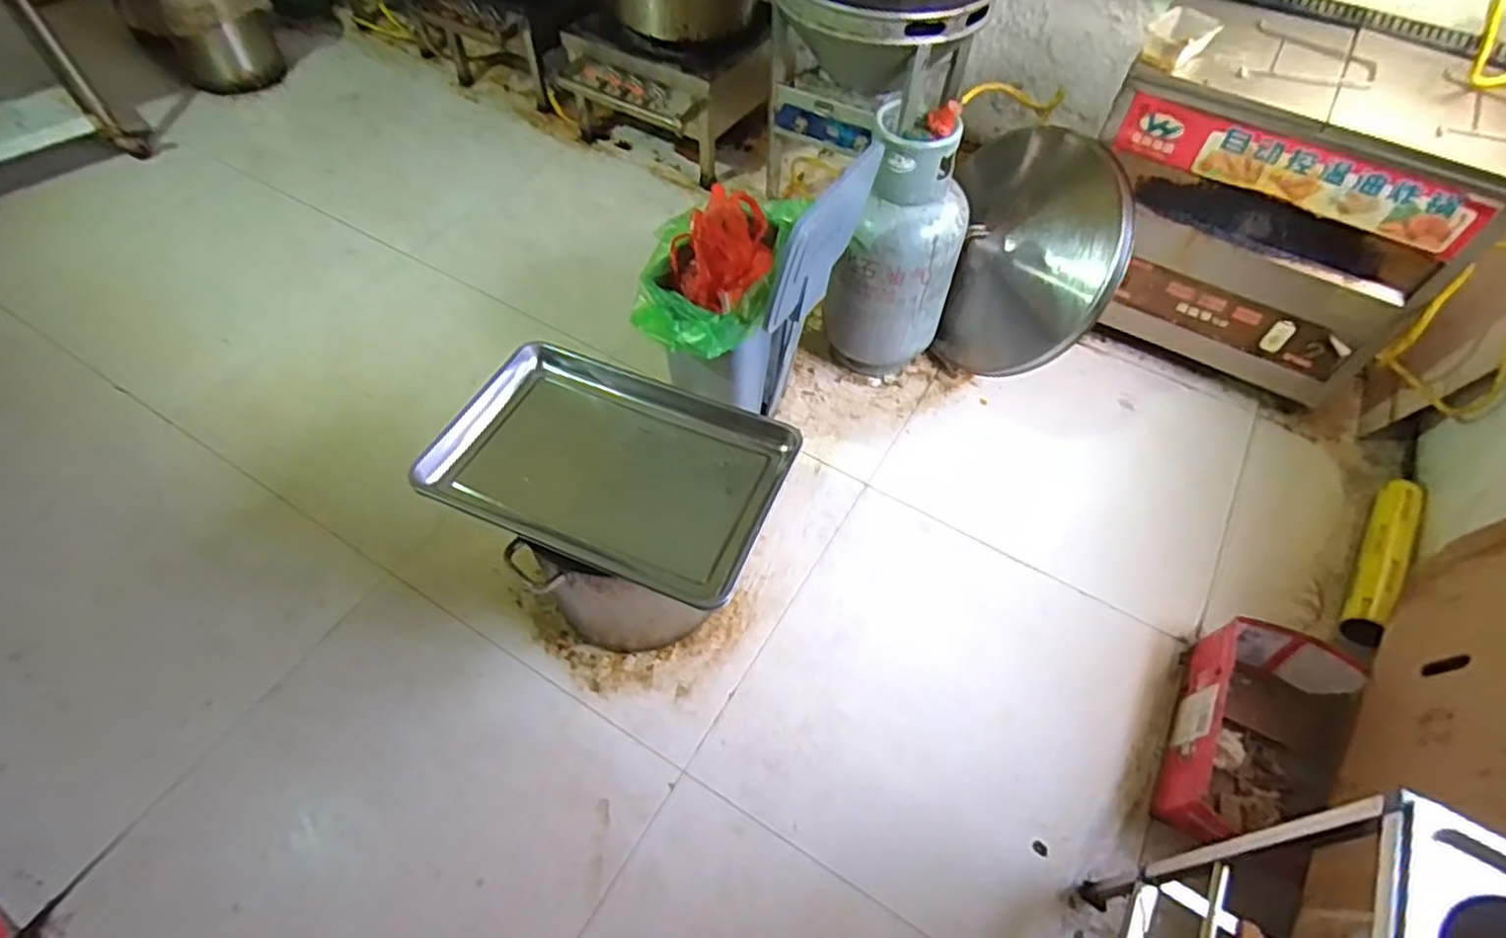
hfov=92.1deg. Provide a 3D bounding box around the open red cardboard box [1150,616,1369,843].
[{"bbox_3d":[0.963,0.516,1.387,0.261,0.149,0.456,27,58,17],"label":"open red cardboard box"}]

